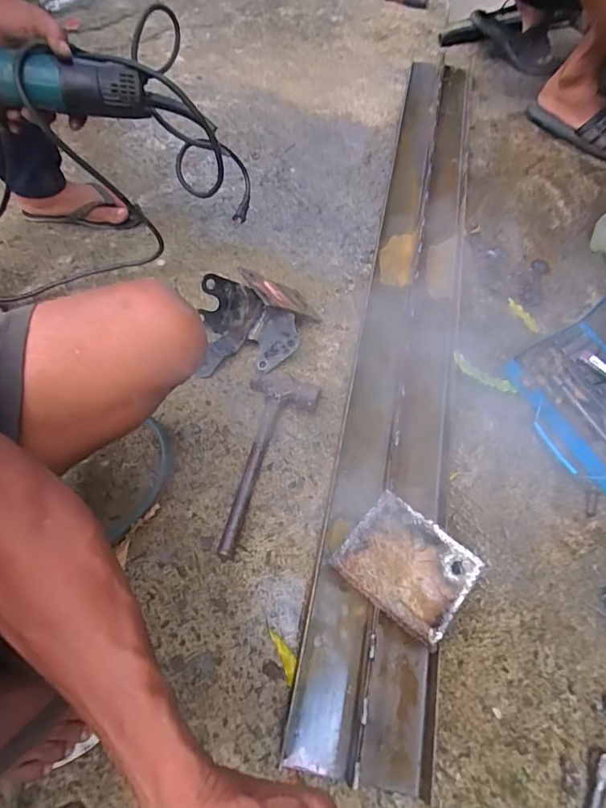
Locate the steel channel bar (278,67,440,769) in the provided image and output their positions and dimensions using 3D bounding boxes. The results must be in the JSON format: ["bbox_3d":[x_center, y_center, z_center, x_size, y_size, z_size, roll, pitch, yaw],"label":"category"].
[{"bbox_3d":[0.147,-0.188,0.773,0.082,0.038,1.318,12,63,2],"label":"steel channel bar"}]

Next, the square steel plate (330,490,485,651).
[{"bbox_3d":[0.124,0.192,0.544,0.142,0.011,0.121,38,66,12],"label":"square steel plate"}]

